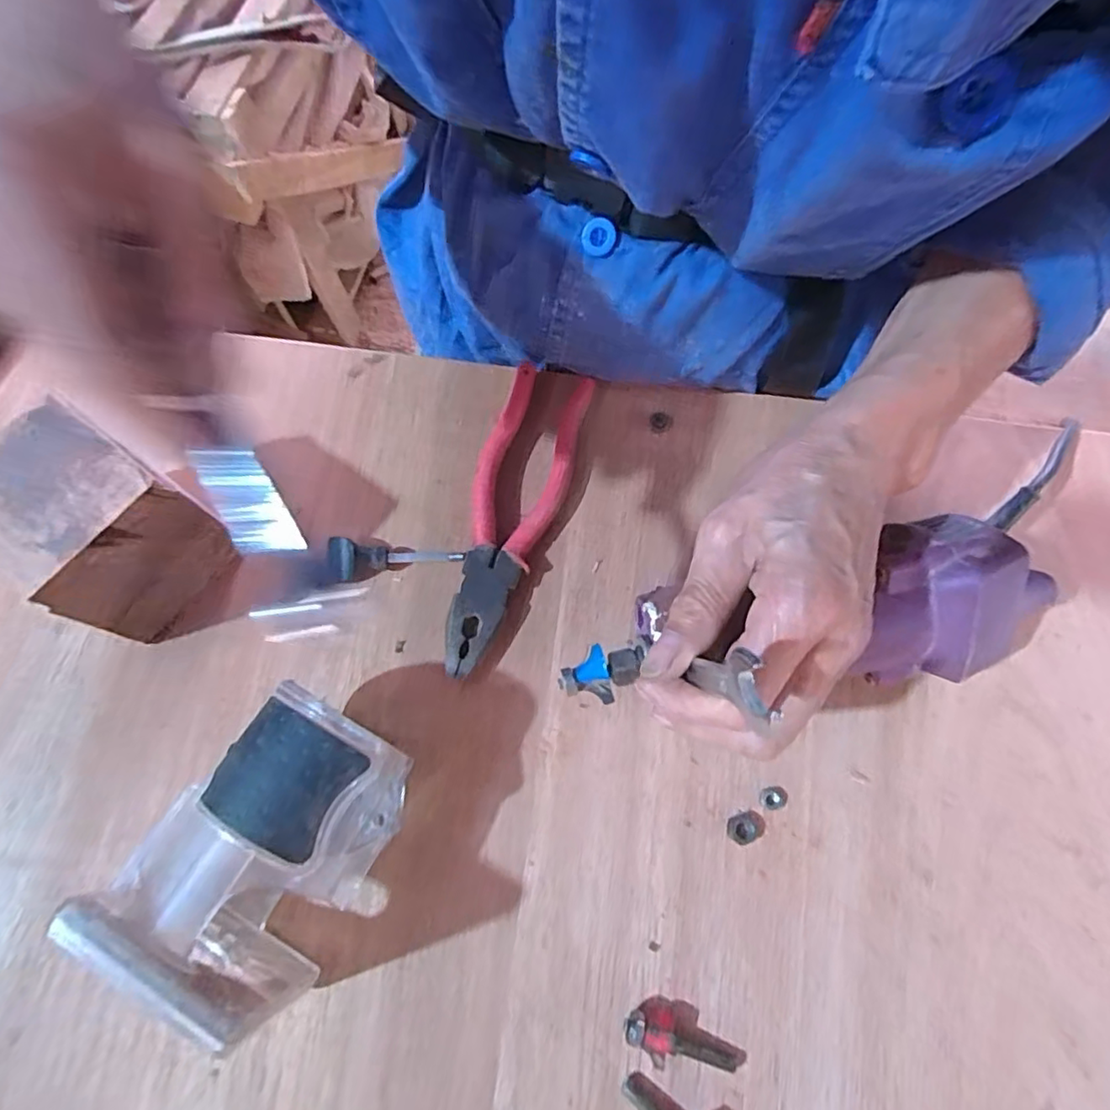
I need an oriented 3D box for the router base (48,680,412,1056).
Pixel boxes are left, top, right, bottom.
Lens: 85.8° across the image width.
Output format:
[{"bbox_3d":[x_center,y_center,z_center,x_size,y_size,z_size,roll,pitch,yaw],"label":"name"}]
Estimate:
[{"bbox_3d":[-0.114,0.118,0.252,0.082,0.088,0.104,31,73,9],"label":"router base"}]

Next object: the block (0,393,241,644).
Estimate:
[{"bbox_3d":[-0.226,-0.013,0.298,0.078,0.084,0.069,34,74,10],"label":"block"}]

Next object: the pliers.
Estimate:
[{"bbox_3d":[-0.025,-0.024,0.343,0.050,0.017,0.187,16,71,5],"label":"pliers"}]

